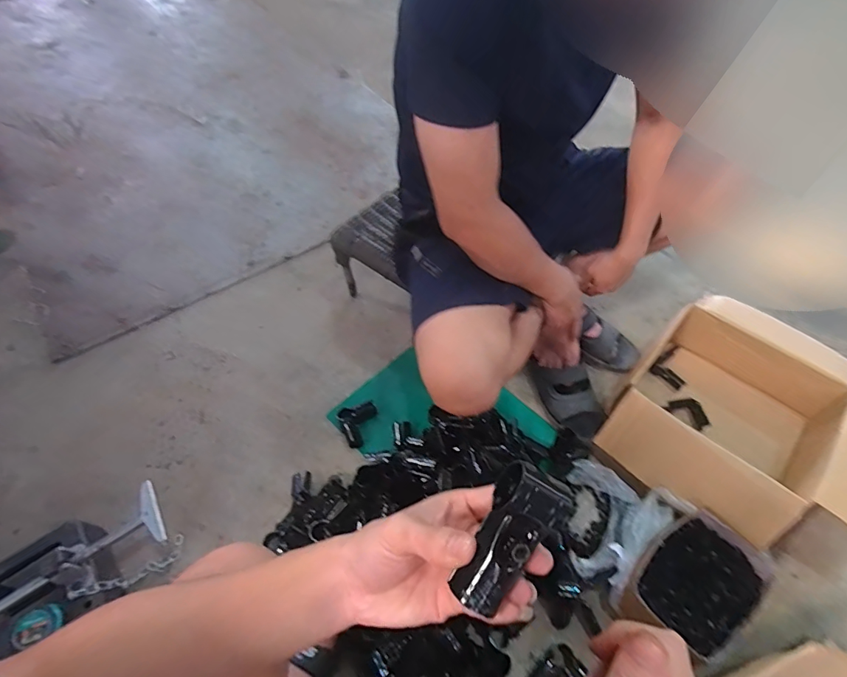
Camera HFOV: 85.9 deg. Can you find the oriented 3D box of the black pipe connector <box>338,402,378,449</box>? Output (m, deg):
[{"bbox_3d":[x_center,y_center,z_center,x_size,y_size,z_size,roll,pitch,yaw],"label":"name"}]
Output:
[{"bbox_3d":[-0.125,0.173,0.920,0.077,0.034,0.077,-20,58,-14],"label":"black pipe connector"}]

